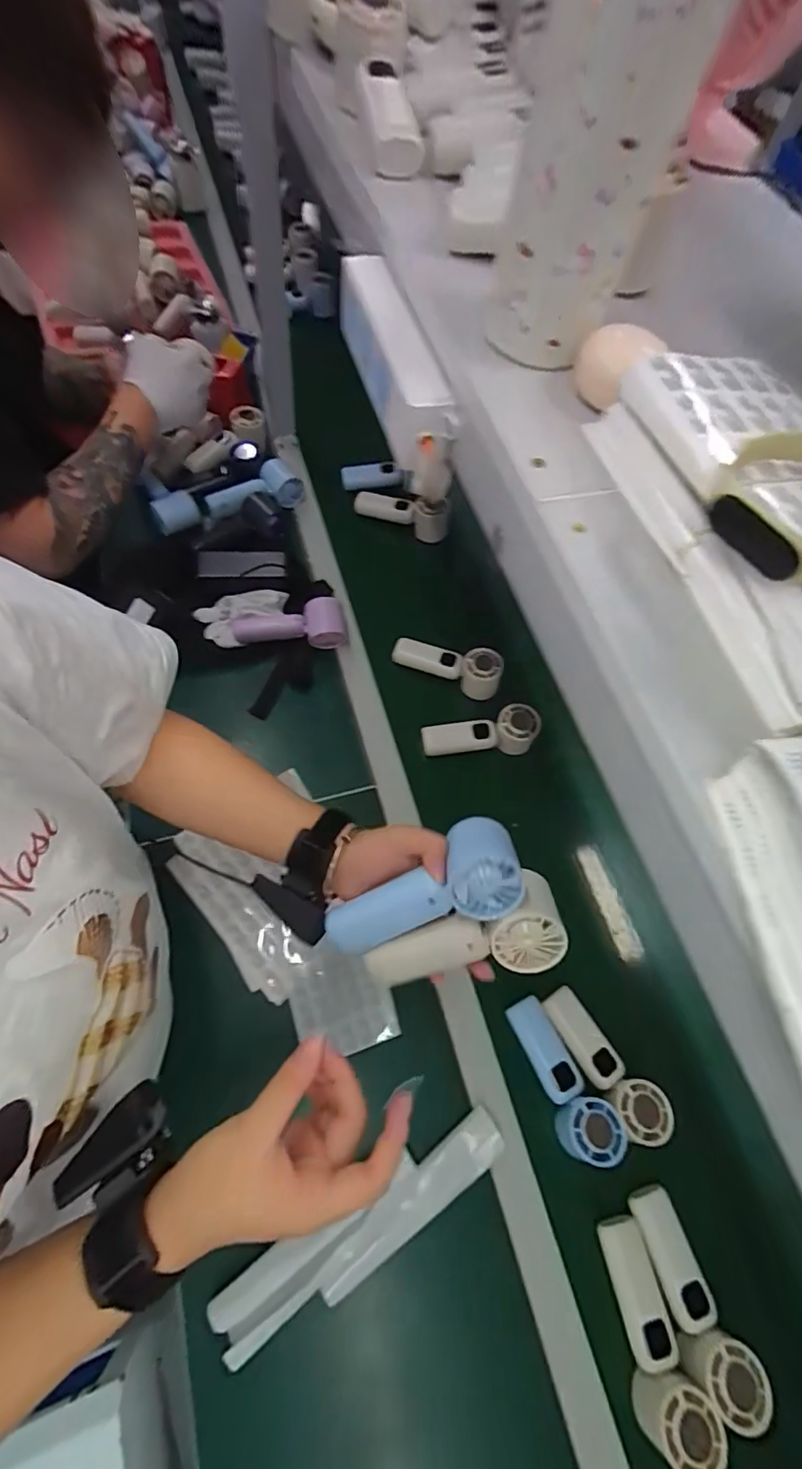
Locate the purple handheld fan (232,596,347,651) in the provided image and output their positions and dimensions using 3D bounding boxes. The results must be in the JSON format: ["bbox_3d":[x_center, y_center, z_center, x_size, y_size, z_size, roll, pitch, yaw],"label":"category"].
[{"bbox_3d":[-0.157,-0.159,0.741,0.155,0.047,0.058,1,72,-1],"label":"purple handheld fan"}]

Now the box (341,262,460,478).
[{"bbox_3d":[-0.008,-0.275,0.382,0.040,0.054,0.172,-18,73,-7],"label":"box"}]

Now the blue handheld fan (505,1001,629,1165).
[{"bbox_3d":[0.168,0.362,0.546,0.058,0.037,0.152,-26,57,-9],"label":"blue handheld fan"}]

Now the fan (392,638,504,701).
[{"bbox_3d":[0.064,-0.102,0.731,0.155,0.053,0.058,16,72,4],"label":"fan"}]

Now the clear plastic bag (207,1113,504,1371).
[{"bbox_3d":[0.014,0.439,0.487,0.193,0.023,0.041,-26,74,-25],"label":"clear plastic bag"}]

